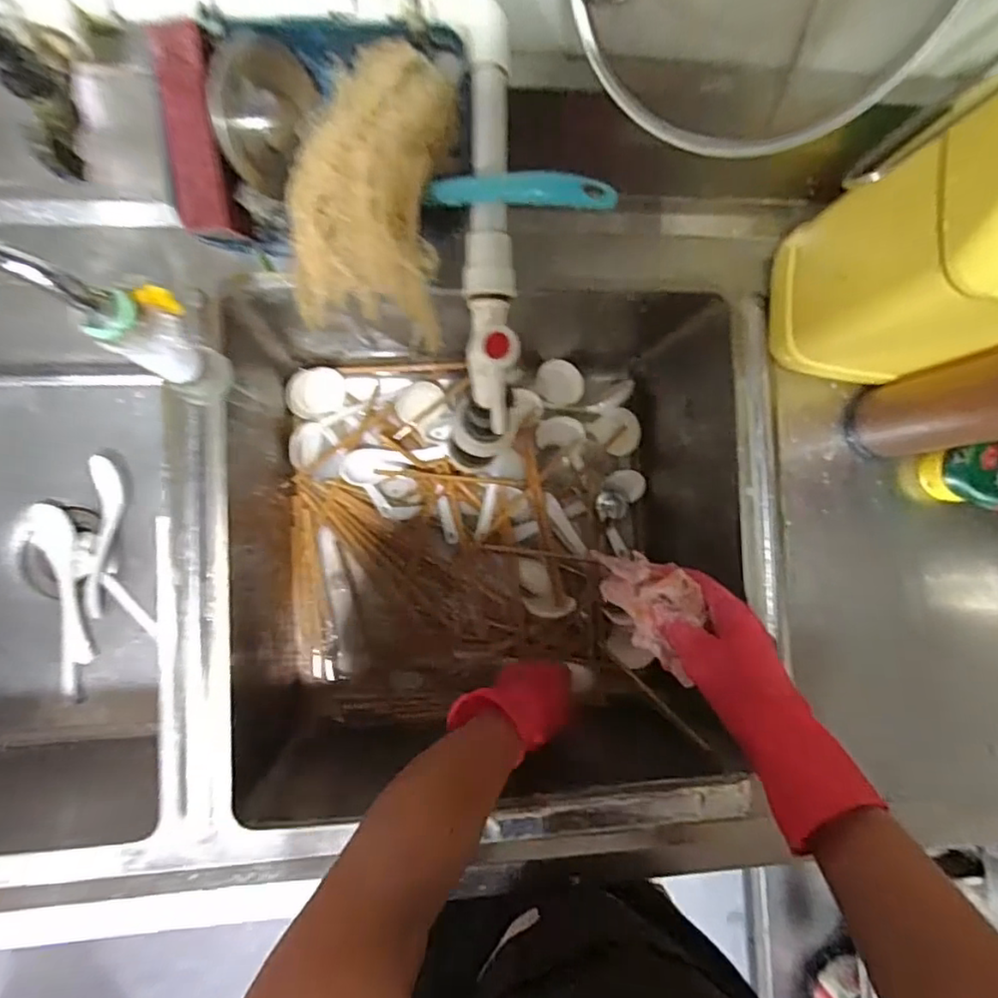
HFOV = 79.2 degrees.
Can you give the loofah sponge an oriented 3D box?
[{"bbox_3d":[-0.076,-0.183,0.362,0.090,0.038,0.170,3,88,-7],"label":"loofah sponge"}]

